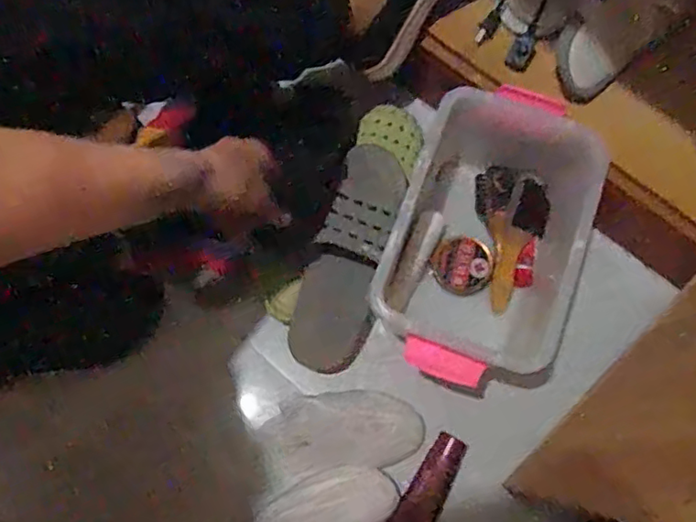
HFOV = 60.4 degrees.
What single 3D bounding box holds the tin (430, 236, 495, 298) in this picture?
[{"bbox_3d":[0.136,0.006,0.711,0.067,0.021,0.067,0,91,15],"label":"tin"}]

